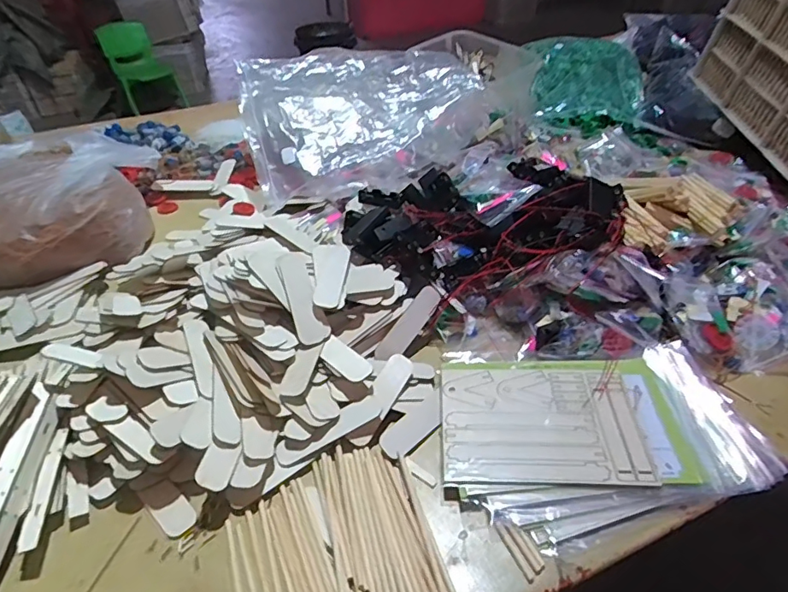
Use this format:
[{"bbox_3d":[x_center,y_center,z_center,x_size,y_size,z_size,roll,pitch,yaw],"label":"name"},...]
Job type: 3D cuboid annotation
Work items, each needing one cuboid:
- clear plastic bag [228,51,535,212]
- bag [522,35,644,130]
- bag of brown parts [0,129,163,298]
[{"bbox_3d":[-0.027,-0.307,0.895,0.446,0.148,0.238,-18,42,-18],"label":"clear plastic bag"},{"bbox_3d":[0.404,-0.457,1.104,0.230,0.087,0.263,2,40,6],"label":"bag"},{"bbox_3d":[-0.496,-0.139,0.764,0.239,0.113,0.279,-7,40,-5],"label":"bag of brown parts"}]

